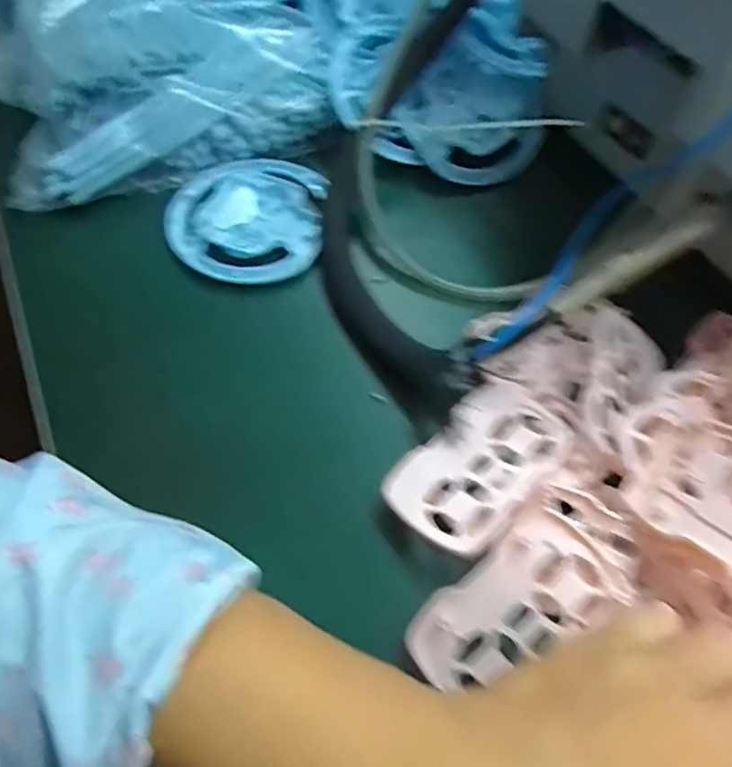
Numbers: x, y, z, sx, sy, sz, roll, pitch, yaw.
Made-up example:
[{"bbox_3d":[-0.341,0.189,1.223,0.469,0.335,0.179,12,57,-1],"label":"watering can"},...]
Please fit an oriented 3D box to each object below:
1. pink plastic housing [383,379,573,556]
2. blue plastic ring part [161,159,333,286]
[{"bbox_3d":[0.056,0.037,0.304,0.056,0.016,0.094,38,67,22],"label":"pink plastic housing"},{"bbox_3d":[-0.077,-0.108,0.410,0.100,0.018,0.102,4,59,4],"label":"blue plastic ring part"}]

